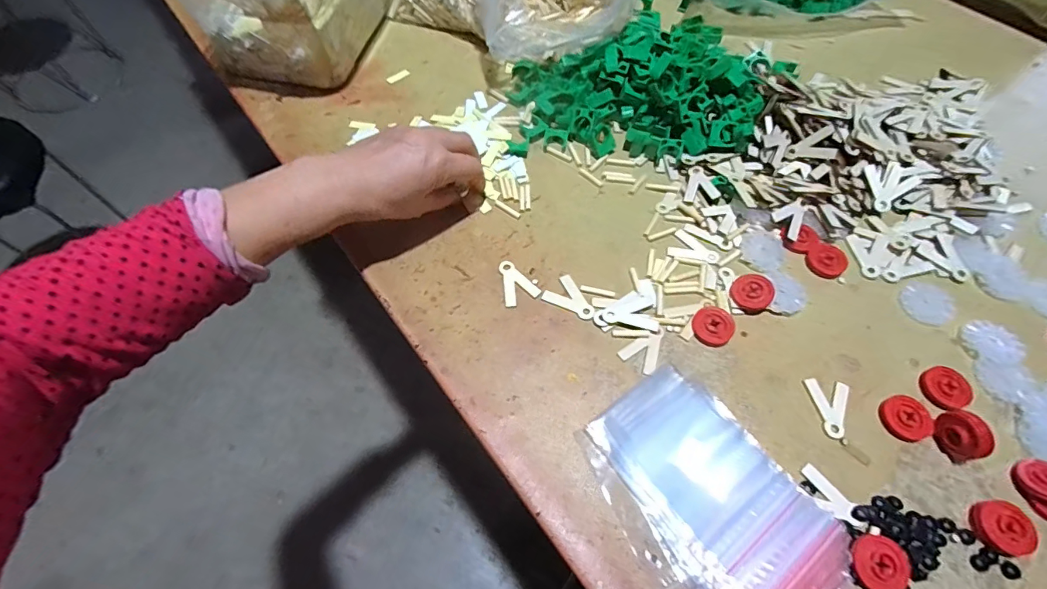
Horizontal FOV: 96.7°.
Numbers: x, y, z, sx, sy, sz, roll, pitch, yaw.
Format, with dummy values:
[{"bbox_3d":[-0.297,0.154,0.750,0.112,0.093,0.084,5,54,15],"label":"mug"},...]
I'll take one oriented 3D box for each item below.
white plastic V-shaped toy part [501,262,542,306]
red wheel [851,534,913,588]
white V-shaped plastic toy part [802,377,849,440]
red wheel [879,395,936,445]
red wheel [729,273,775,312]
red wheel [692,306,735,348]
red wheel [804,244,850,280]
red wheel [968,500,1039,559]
[{"bbox_3d":[-0.007,-0.012,0.405,0.030,0.004,0.043,-20,63,-11],"label":"white plastic V-shaped toy part"},{"bbox_3d":[0.227,0.172,0.297,0.032,0.011,0.032,0,61,0],"label":"red wheel"},{"bbox_3d":[0.233,0.086,0.353,0.030,0.004,0.045,7,61,3],"label":"white V-shaped plastic toy part"},{"bbox_3d":[0.283,0.091,0.344,0.032,0.008,0.034,0,61,0],"label":"red wheel"},{"bbox_3d":[0.193,-0.002,0.394,0.032,0.008,0.032,20,83,23],"label":"red wheel"},{"bbox_3d":[0.156,0.026,0.383,0.032,0.005,0.032,-2,79,13],"label":"red wheel"},{"bbox_3d":[0.268,-0.030,0.411,0.031,0.007,0.031,0,61,0],"label":"red wheel"},{"bbox_3d":[0.318,0.154,0.308,0.035,0.013,0.033,0,61,0],"label":"red wheel"}]

